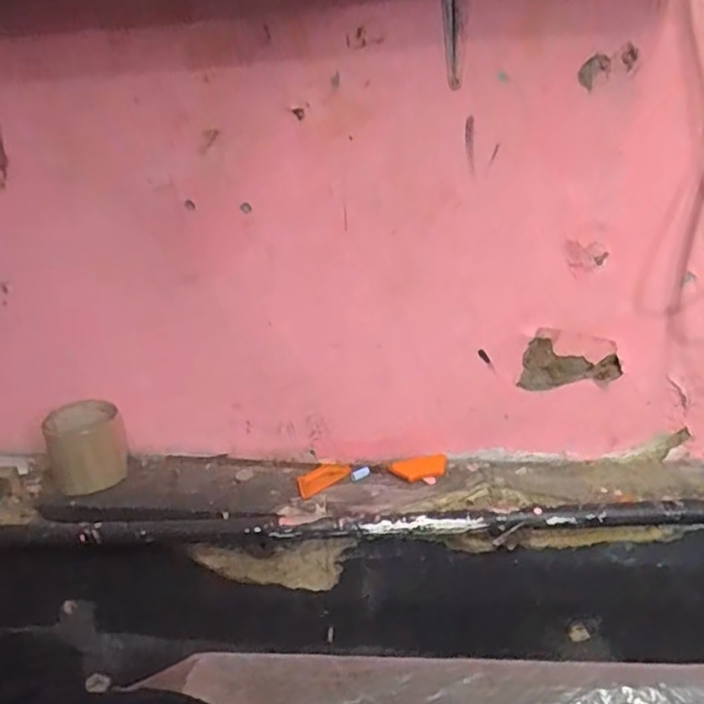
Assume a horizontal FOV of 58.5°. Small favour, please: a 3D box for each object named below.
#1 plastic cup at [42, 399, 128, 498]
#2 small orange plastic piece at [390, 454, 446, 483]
[{"bbox_3d":[-0.343,0.122,0.812,0.088,0.099,0.088,-16,25,-28],"label":"plastic cup"},{"bbox_3d":[0.082,0.145,0.772,0.068,0.008,0.032,-5,51,-5],"label":"small orange plastic piece"}]

